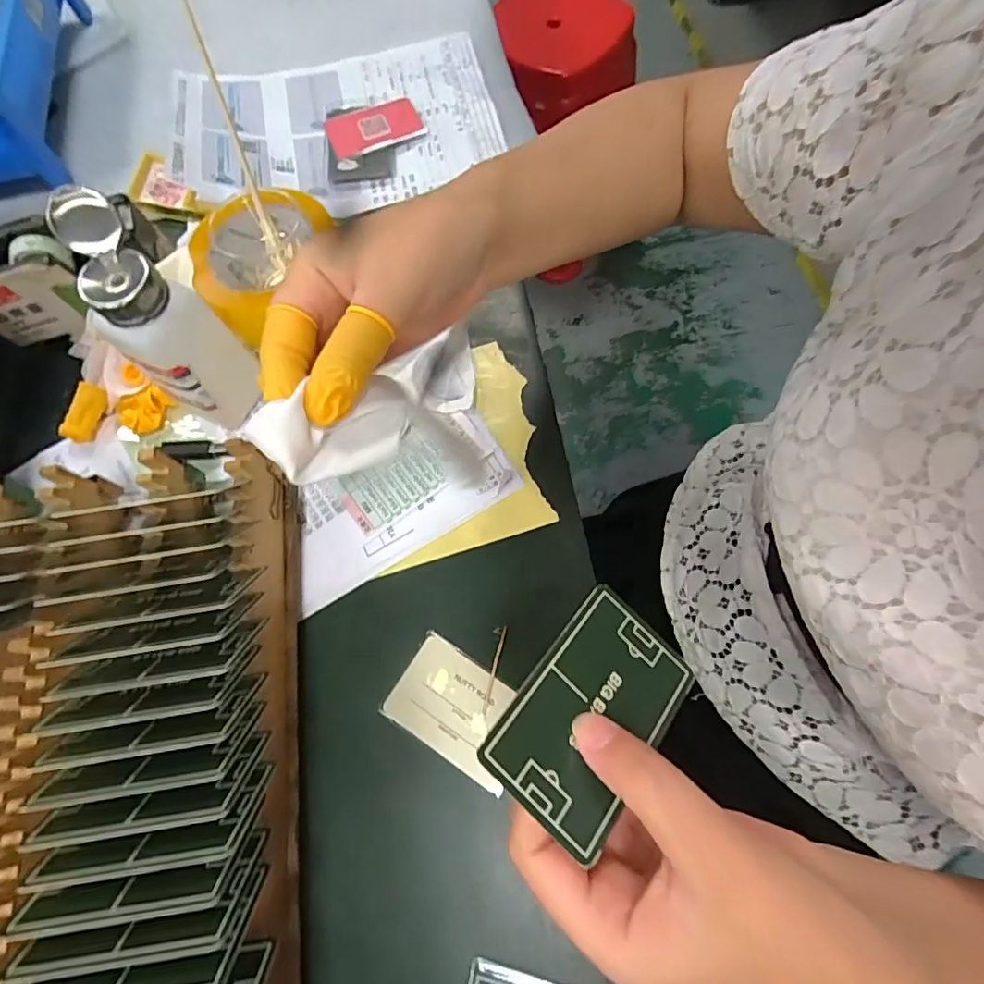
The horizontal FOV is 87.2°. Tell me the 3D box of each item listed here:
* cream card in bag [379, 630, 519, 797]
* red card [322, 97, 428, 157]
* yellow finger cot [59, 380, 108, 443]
[{"bbox_3d":[-0.021,0.132,0.316,0.081,0.005,0.057,29,73,12],"label":"cream card in bag"},{"bbox_3d":[-0.110,-0.344,0.482,0.085,0.005,0.060,-22,73,-7],"label":"red card"},{"bbox_3d":[-0.303,-0.059,0.385,0.012,0.018,0.044,22,91,10],"label":"yellow finger cot"}]

